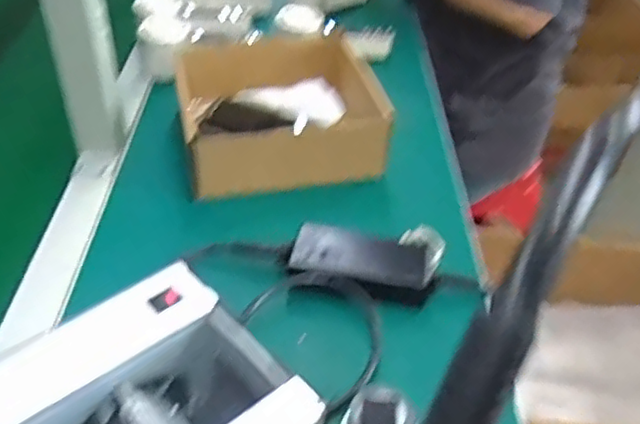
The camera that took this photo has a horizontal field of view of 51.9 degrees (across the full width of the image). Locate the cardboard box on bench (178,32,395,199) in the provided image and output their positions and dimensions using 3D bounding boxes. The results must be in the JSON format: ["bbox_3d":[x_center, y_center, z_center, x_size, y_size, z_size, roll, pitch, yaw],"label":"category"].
[{"bbox_3d":[-0.045,-0.125,0.715,0.196,0.067,0.221,-7,40,-9],"label":"cardboard box on bench"}]

